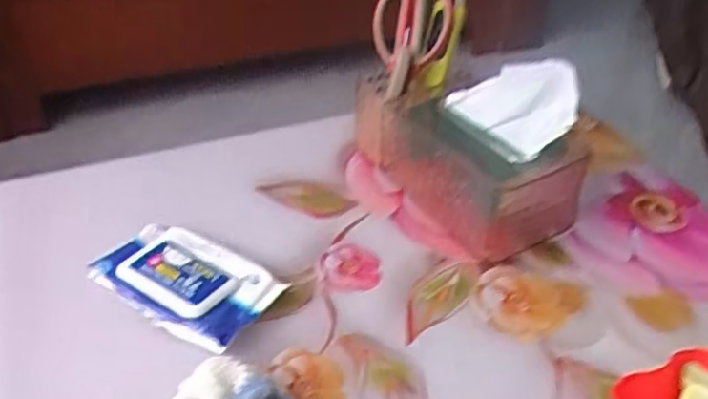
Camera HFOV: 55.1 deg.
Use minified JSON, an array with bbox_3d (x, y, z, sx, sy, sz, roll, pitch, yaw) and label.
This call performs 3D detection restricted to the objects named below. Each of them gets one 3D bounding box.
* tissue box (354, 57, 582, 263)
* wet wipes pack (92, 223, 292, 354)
[{"bbox_3d":[0.098,-0.061,0.657,0.133,0.132,0.228,-21,43,-24],"label":"tissue box"},{"bbox_3d":[-0.143,0.070,0.577,0.149,0.032,0.090,25,45,27],"label":"wet wipes pack"}]

